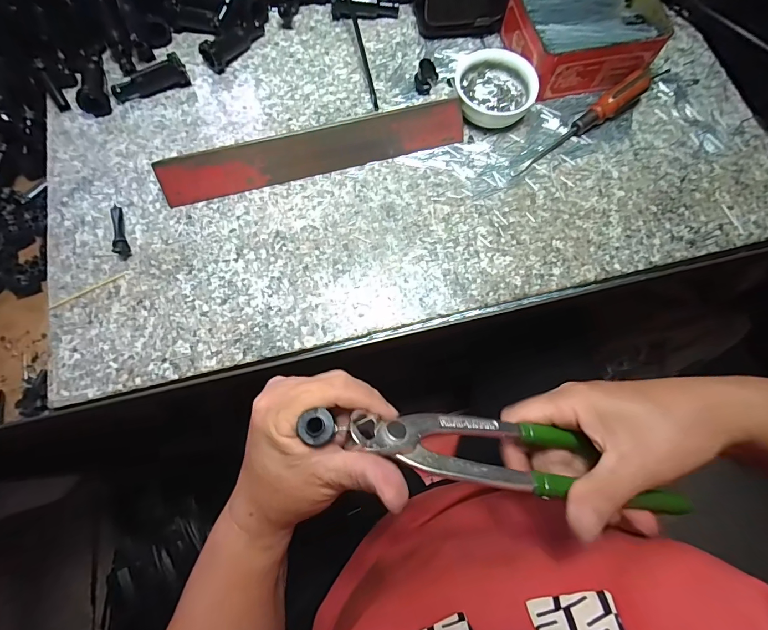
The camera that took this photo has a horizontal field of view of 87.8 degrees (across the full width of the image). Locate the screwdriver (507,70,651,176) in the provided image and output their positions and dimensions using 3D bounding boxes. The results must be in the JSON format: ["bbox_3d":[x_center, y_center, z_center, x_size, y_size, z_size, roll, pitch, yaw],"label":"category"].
[{"bbox_3d":[0.174,-0.169,0.350,0.145,0.029,0.021,-35,78,-12],"label":"screwdriver"}]

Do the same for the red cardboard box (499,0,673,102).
[{"bbox_3d":[0.183,-0.263,0.372,0.129,0.042,0.111,-11,73,-4],"label":"red cardboard box"}]

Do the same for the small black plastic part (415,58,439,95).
[{"bbox_3d":[0.038,-0.218,0.367,0.017,0.024,0.018,29,74,8],"label":"small black plastic part"}]

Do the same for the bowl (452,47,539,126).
[{"bbox_3d":[0.099,-0.203,0.361,0.070,0.026,0.066,0,72,-1],"label":"bowl"}]

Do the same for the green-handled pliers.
[{"bbox_3d":[0.077,0.079,0.224,0.194,0.020,0.035,14,73,-9],"label":"green-handled pliers"}]

